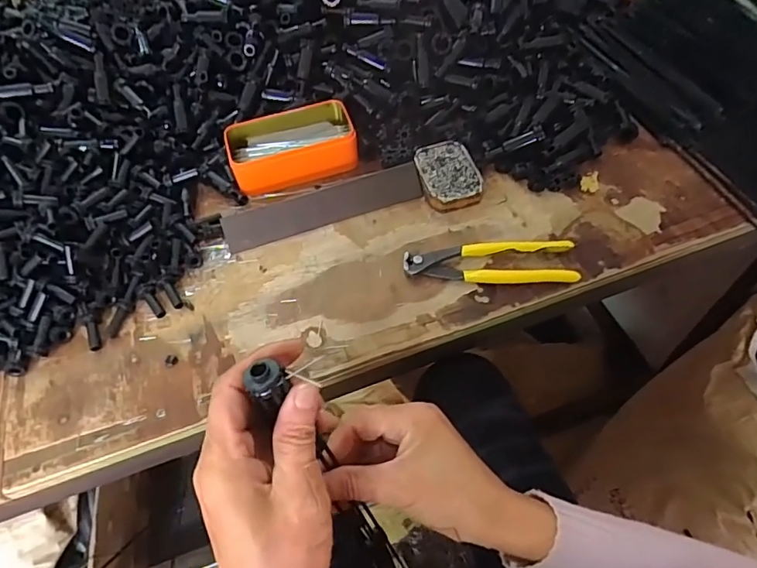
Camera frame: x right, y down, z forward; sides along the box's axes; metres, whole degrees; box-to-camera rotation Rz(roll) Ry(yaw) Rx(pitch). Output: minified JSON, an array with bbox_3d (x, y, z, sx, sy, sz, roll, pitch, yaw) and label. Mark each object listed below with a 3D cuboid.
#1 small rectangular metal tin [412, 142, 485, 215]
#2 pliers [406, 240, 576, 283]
[{"bbox_3d":[0.078,-0.122,0.564,0.062,0.020,0.088,-14,56,-7],"label":"small rectangular metal tin"},{"bbox_3d":[0.109,-0.022,0.501,0.164,0.022,0.044,1,56,4],"label":"pliers"}]

